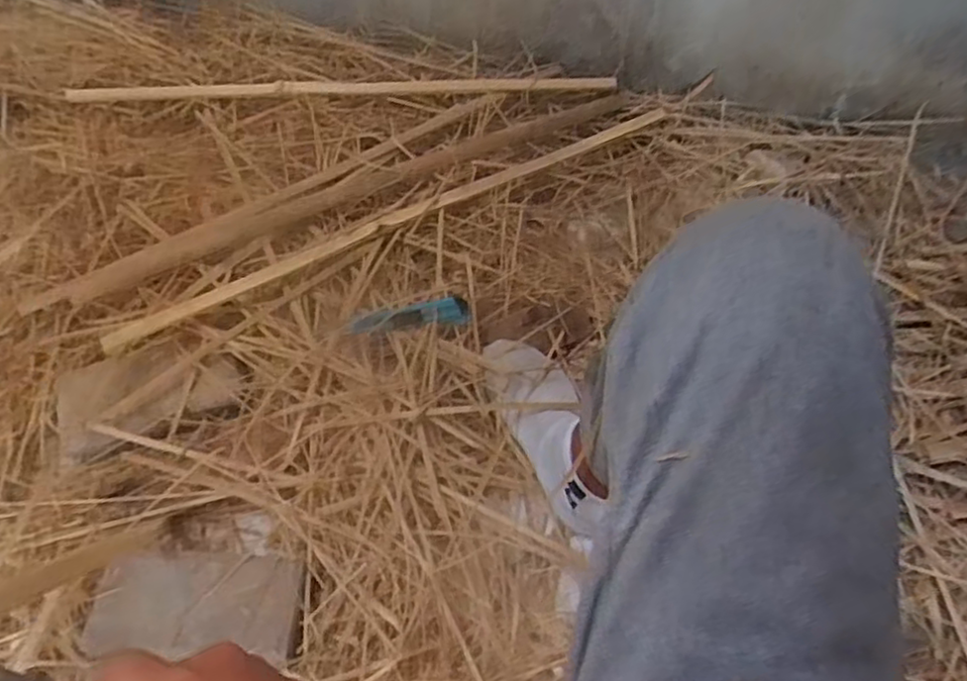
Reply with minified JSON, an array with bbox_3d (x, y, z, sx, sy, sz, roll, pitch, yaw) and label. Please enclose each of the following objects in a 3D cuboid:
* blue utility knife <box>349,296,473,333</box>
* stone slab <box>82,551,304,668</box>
[{"bbox_3d":[-0.088,-0.028,0.827,0.139,0.012,0.031,-10,61,-5],"label":"blue utility knife"},{"bbox_3d":[-0.293,0.266,0.719,0.210,0.019,0.099,2,61,2],"label":"stone slab"}]

